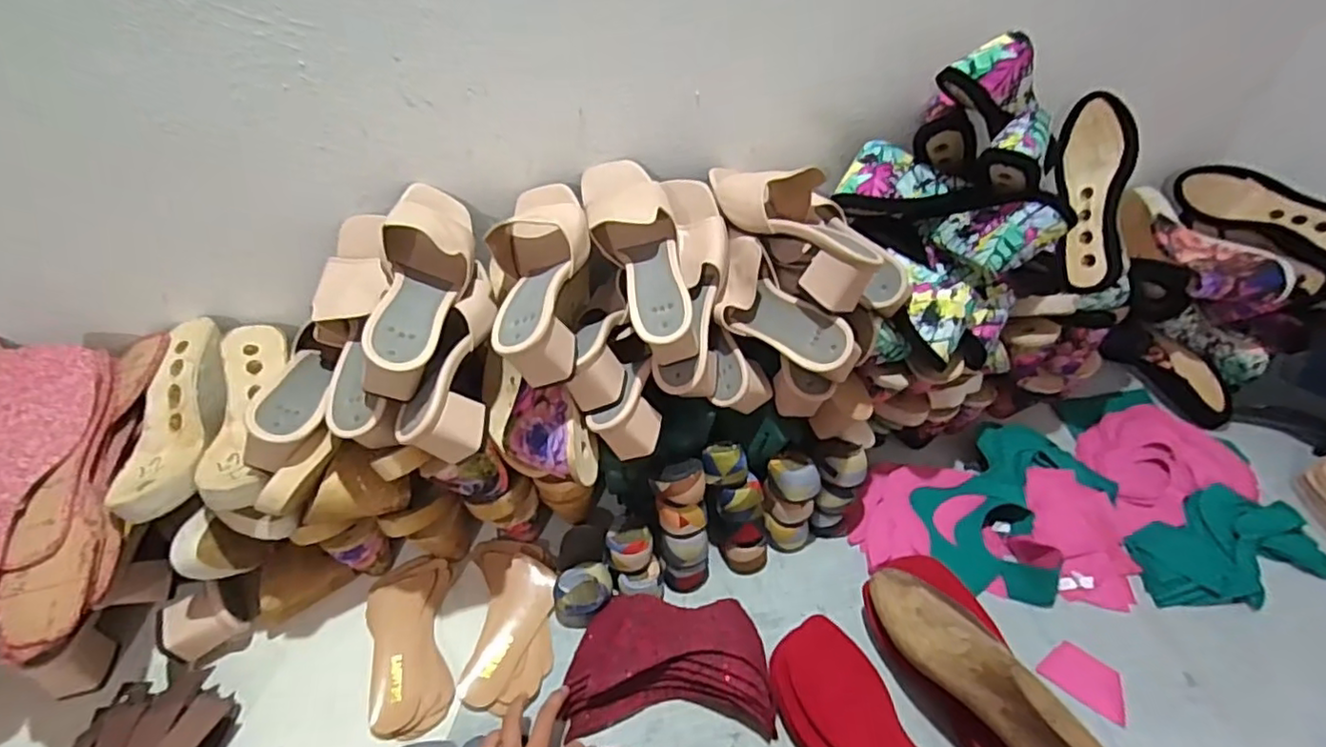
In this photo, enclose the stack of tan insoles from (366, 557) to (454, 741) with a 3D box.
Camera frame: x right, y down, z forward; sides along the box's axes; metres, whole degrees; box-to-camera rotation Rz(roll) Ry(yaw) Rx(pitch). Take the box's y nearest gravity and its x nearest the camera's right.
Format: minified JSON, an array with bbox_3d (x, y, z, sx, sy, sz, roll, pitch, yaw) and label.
[{"bbox_3d":[-0.266,0.278,0.664,0.083,0.020,0.184,-9,46,-8],"label":"stack of tan insoles"}]

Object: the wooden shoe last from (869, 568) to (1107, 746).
[{"bbox_3d":[0.278,0.258,0.557,0.064,0.083,0.241,-20,32,-18],"label":"wooden shoe last"}]

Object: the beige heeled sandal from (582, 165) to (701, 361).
[{"bbox_3d":[-0.023,-0.127,0.645,0.081,0.087,0.234,-14,67,-13],"label":"beige heeled sandal"}]

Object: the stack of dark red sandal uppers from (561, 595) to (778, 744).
[{"bbox_3d":[0.004,0.291,0.641,0.206,0.048,0.128,-2,46,-1],"label":"stack of dark red sandal uppers"}]

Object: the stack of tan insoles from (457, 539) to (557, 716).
[{"bbox_3d":[-0.165,0.261,0.687,0.090,0.032,0.181,-5,46,-4],"label":"stack of tan insoles"}]

